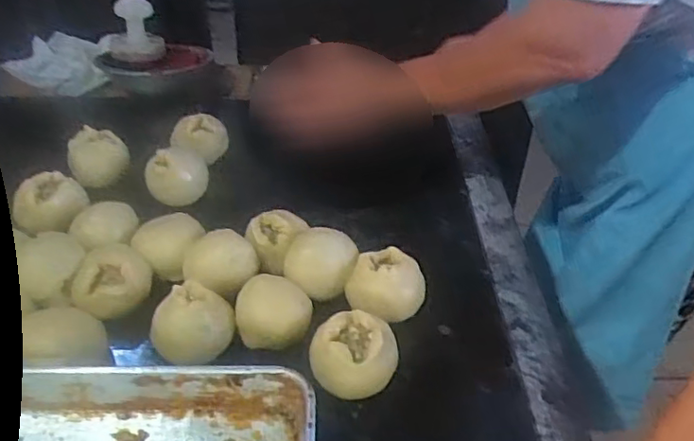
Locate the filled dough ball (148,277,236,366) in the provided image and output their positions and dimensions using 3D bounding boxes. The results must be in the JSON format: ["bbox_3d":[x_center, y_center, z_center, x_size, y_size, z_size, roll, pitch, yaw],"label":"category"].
[{"bbox_3d":[-0.143,0.094,0.576,0.074,0.047,0.066,-30,47,-35],"label":"filled dough ball"}]

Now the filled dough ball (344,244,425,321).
[{"bbox_3d":[0.040,0.066,0.628,0.079,0.055,0.069,5,37,4],"label":"filled dough ball"}]

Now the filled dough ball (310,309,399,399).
[{"bbox_3d":[0.007,0.123,0.556,0.077,0.054,0.071,3,37,1],"label":"filled dough ball"}]

